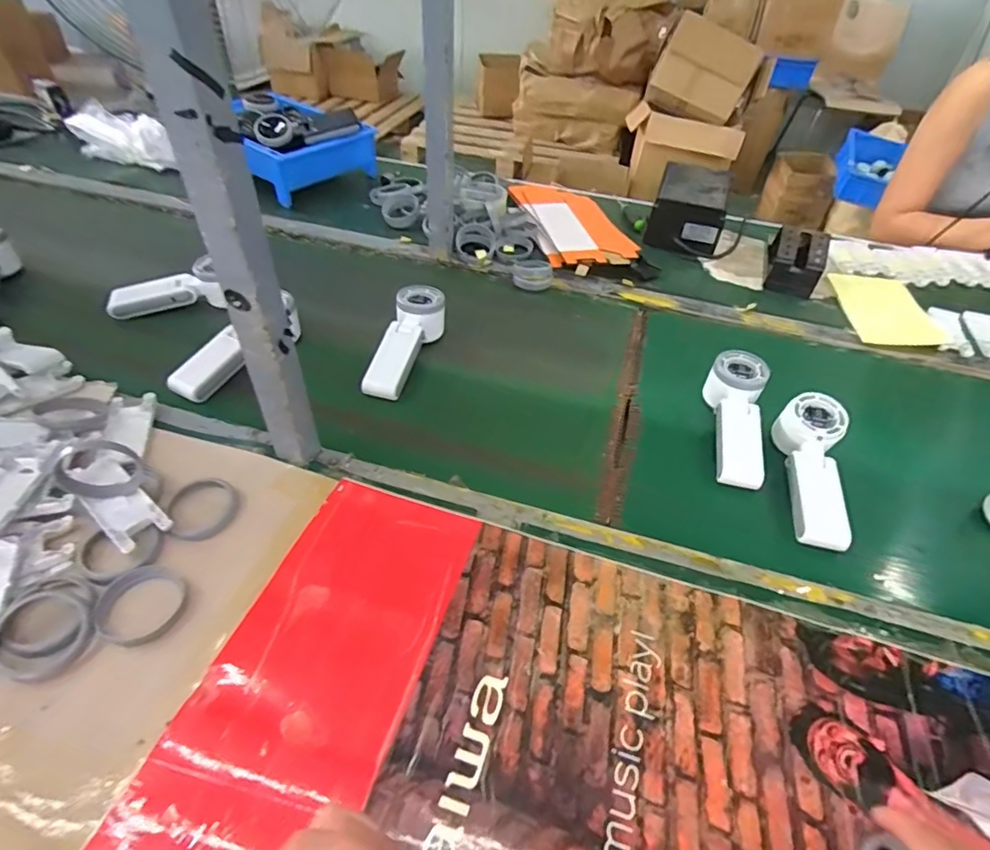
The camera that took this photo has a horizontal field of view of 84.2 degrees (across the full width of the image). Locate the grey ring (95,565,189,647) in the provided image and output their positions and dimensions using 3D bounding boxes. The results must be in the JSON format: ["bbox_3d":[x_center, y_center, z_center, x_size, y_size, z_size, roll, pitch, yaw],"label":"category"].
[{"bbox_3d":[-0.265,0.134,0.412,0.059,0.013,0.062,2,45,-3],"label":"grey ring"}]

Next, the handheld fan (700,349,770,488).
[{"bbox_3d":[0.261,-0.010,0.595,0.058,0.050,0.167,15,46,9],"label":"handheld fan"}]

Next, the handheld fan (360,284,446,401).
[{"bbox_3d":[-0.105,-0.100,0.658,0.056,0.054,0.170,11,46,6],"label":"handheld fan"}]

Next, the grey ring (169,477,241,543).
[{"bbox_3d":[-0.254,0.072,0.474,0.056,0.016,0.058,1,47,-1],"label":"grey ring"}]

